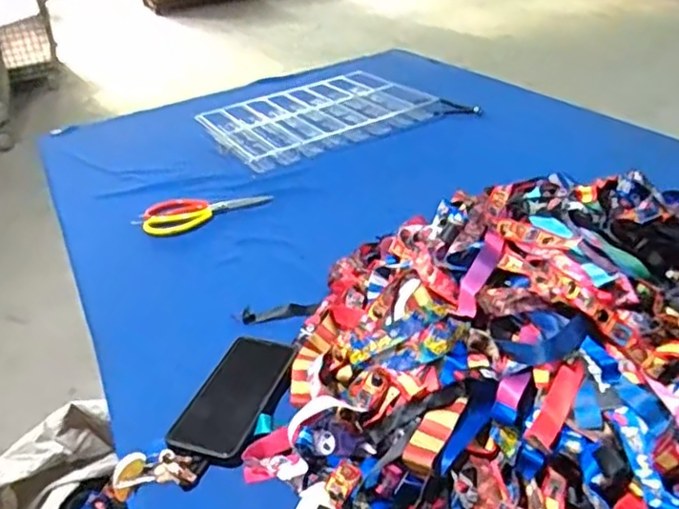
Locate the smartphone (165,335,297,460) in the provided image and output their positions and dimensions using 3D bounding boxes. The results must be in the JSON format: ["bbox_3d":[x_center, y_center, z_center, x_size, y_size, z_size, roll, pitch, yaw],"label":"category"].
[{"bbox_3d":[-0.106,0.143,0.676,0.077,0.011,0.152,11,39,15],"label":"smartphone"}]

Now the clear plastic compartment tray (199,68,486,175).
[{"bbox_3d":[-0.048,-0.321,1.459,0.476,0.026,0.434,-22,34,-23],"label":"clear plastic compartment tray"}]

